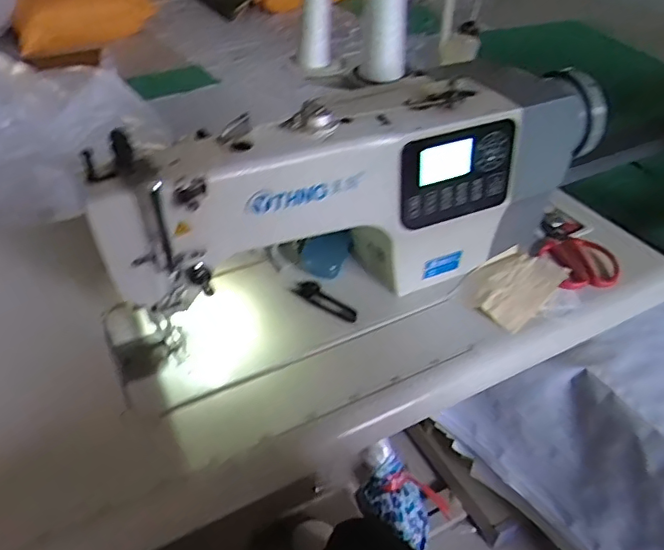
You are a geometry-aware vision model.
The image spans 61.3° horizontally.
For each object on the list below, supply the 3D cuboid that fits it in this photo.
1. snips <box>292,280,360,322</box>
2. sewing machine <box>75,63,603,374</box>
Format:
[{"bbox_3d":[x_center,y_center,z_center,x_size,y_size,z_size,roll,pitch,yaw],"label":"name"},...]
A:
[{"bbox_3d":[-0.007,0.032,0.701,0.094,0.012,0.031,32,50,30],"label":"snips"},{"bbox_3d":[0.040,-0.103,0.670,0.614,0.233,0.183,-20,46,-22],"label":"sewing machine"}]

